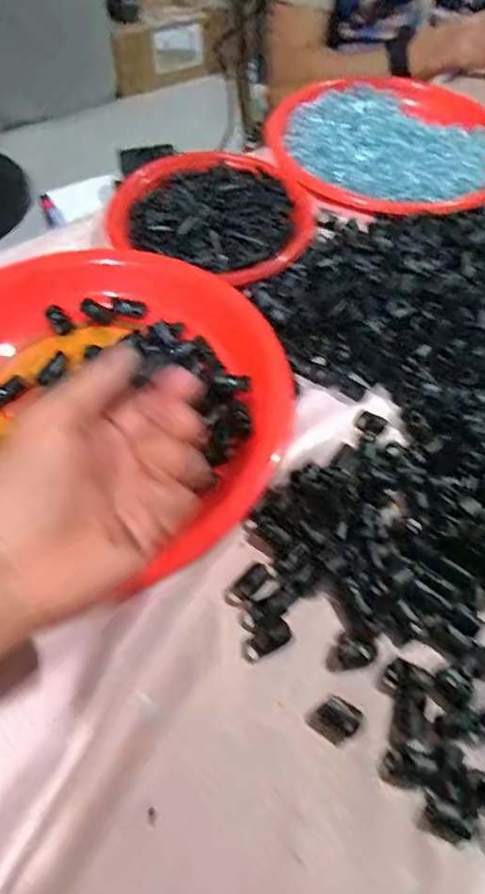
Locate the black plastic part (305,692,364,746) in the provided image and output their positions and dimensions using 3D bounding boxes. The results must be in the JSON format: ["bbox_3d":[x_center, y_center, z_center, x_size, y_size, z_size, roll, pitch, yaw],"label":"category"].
[{"bbox_3d":[0.046,0.133,0.263,0.022,0.006,0.018,30,63,18],"label":"black plastic part"}]

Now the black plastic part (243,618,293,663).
[{"bbox_3d":[0.013,0.101,0.283,0.027,0.005,0.012,-27,61,-16],"label":"black plastic part"}]

